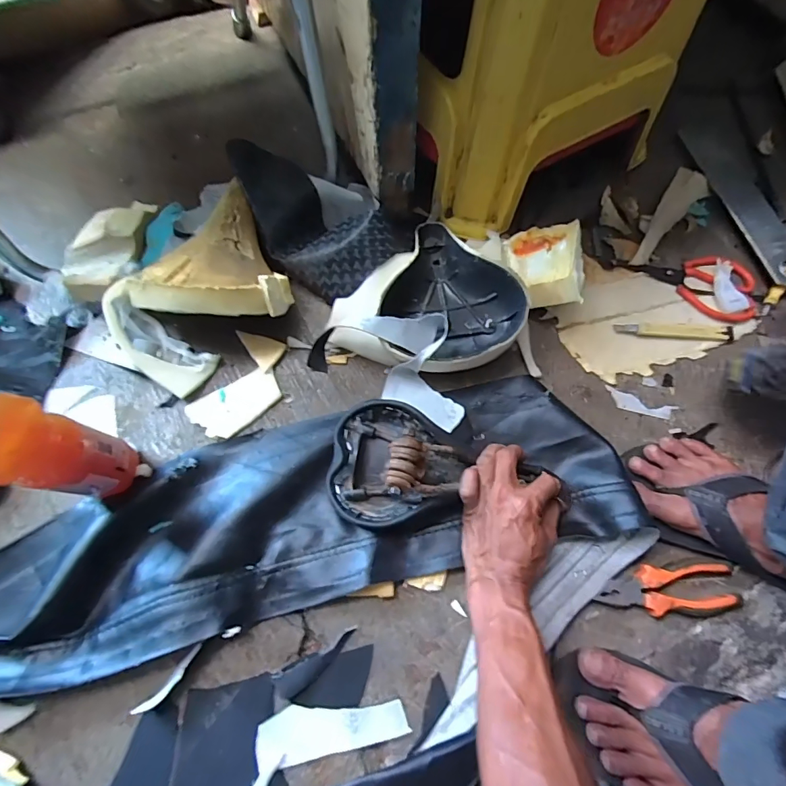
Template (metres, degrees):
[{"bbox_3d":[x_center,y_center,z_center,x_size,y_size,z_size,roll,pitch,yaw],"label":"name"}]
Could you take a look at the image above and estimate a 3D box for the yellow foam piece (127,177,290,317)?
[{"bbox_3d":[-0.216,-0.176,0.529,0.167,0.053,0.193,-7,71,-6],"label":"yellow foam piece"}]

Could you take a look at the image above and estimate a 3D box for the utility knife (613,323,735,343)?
[{"bbox_3d":[0.376,-0.084,0.588,0.158,0.008,0.023,5,69,0],"label":"utility knife"}]

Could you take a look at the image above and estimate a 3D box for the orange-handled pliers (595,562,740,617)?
[{"bbox_3d":[0.293,0.212,0.478,0.148,0.019,0.047,0,69,-2],"label":"orange-handled pliers"}]

